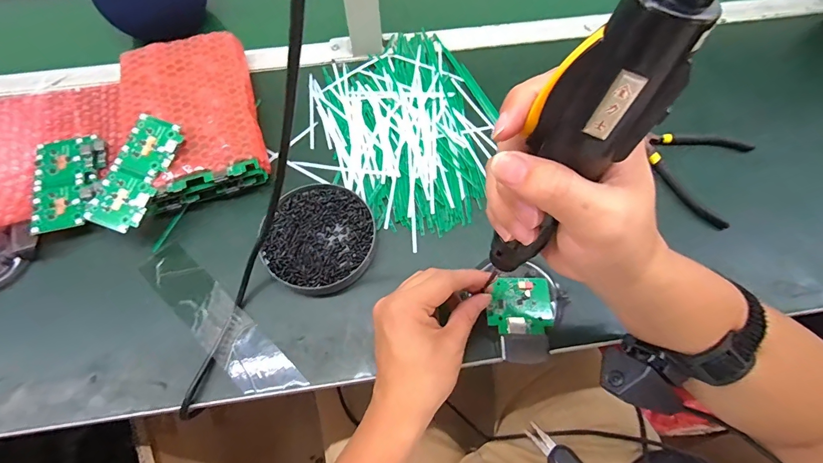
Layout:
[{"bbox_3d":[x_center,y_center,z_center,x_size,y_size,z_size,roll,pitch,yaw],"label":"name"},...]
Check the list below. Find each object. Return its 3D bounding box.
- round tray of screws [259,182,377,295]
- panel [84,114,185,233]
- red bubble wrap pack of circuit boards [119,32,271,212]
[{"bbox_3d":[-0.092,0.006,0.395,0.108,0.018,0.113,0,63,0],"label":"round tray of screws"},{"bbox_3d":[-0.271,-0.058,0.390,0.052,0.010,0.116,18,78,9],"label":"panel"},{"bbox_3d":[-0.244,-0.130,0.446,0.132,0.046,0.208,-17,65,-8],"label":"red bubble wrap pack of circuit boards"}]

